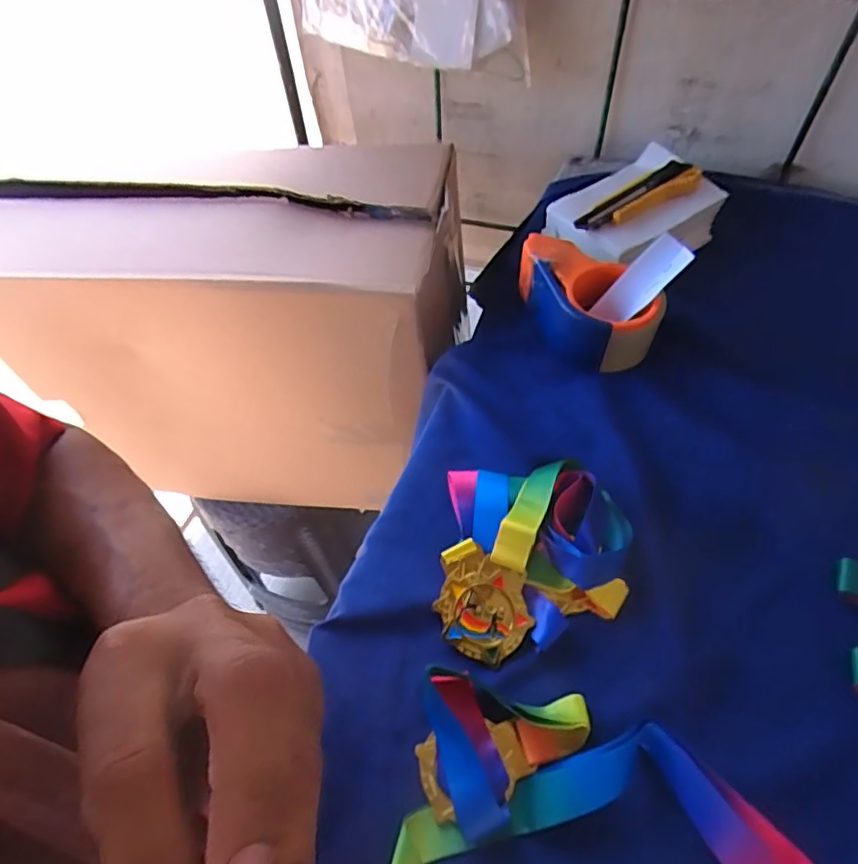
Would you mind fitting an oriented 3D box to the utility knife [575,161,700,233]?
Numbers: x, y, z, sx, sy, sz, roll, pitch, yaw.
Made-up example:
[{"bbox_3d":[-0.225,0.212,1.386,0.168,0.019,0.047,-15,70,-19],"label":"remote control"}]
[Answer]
[{"bbox_3d":[0.210,-0.242,0.591,0.146,0.025,0.033,-24,56,-13],"label":"utility knife"}]

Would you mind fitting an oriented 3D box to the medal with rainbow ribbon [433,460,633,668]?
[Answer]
[{"bbox_3d":[0.075,0.088,0.415,0.127,0.031,0.141,5,54,9],"label":"medal with rainbow ribbon"}]

